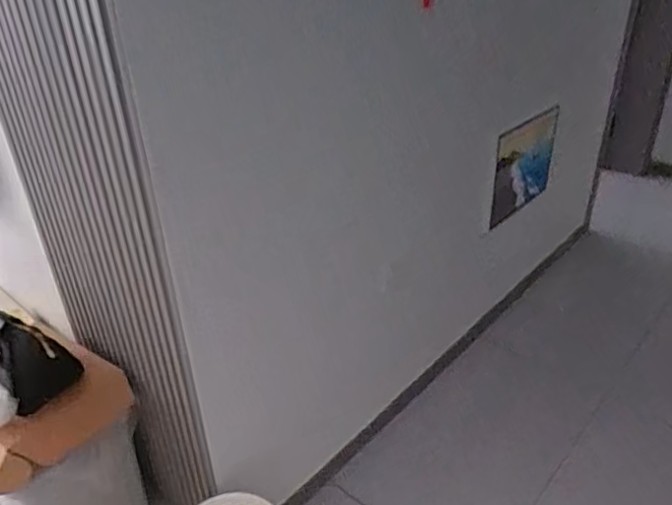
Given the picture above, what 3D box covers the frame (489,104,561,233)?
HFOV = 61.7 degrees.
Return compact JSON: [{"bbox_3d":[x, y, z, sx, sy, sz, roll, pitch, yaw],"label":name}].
[{"bbox_3d":[0.588,-0.269,1.745,0.025,0.307,0.380,22,38,36],"label":"frame"}]

